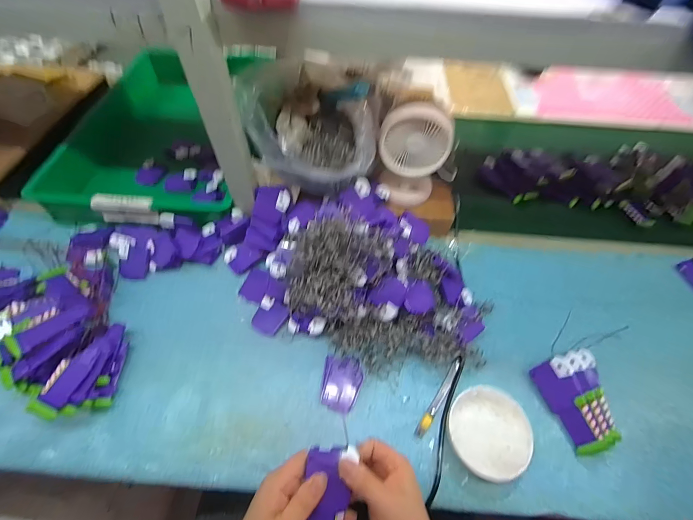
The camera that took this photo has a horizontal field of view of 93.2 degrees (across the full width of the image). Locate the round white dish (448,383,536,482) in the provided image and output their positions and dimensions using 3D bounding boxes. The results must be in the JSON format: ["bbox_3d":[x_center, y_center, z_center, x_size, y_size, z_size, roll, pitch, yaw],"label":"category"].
[{"bbox_3d":[0.192,0.228,0.440,0.115,0.033,0.102,-38,68,-20],"label":"round white dish"}]

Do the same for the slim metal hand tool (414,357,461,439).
[{"bbox_3d":[0.134,0.195,0.469,0.013,0.009,0.125,33,65,16],"label":"slim metal hand tool"}]

